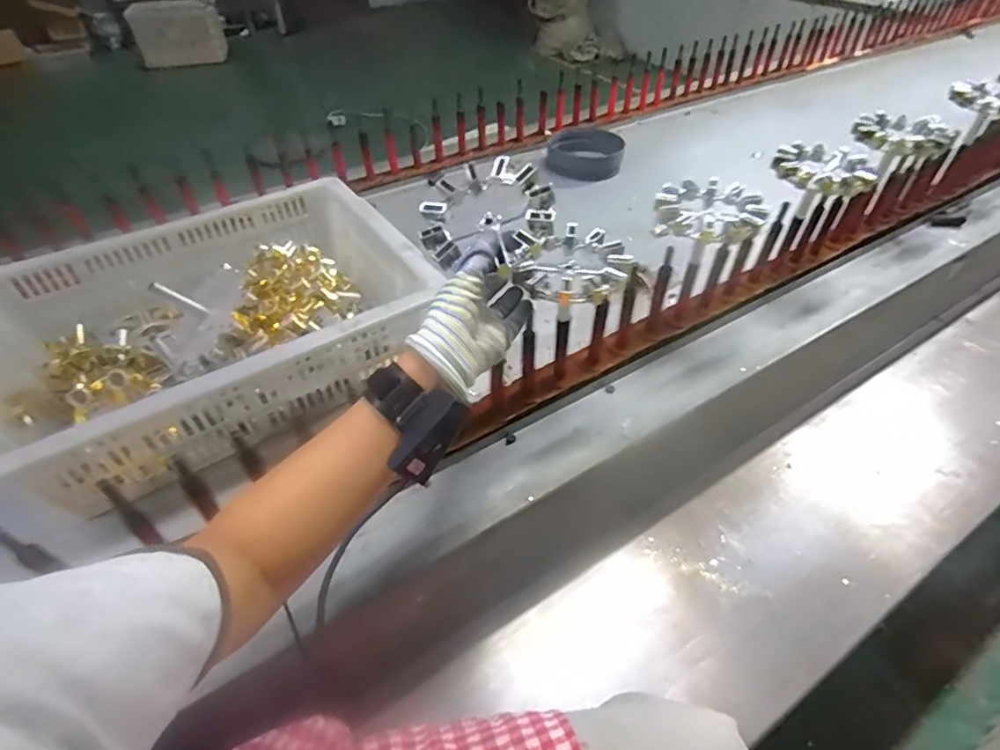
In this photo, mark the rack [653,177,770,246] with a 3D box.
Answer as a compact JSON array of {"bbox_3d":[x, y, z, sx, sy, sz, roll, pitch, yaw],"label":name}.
[{"bbox_3d":[0.252,-0.202,0.651,0.122,0.023,0.126,6,46,7],"label":"rack"}]

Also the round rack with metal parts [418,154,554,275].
[{"bbox_3d":[-0.011,-0.149,0.497,0.118,0.030,0.117,-11,67,12],"label":"round rack with metal parts"}]

